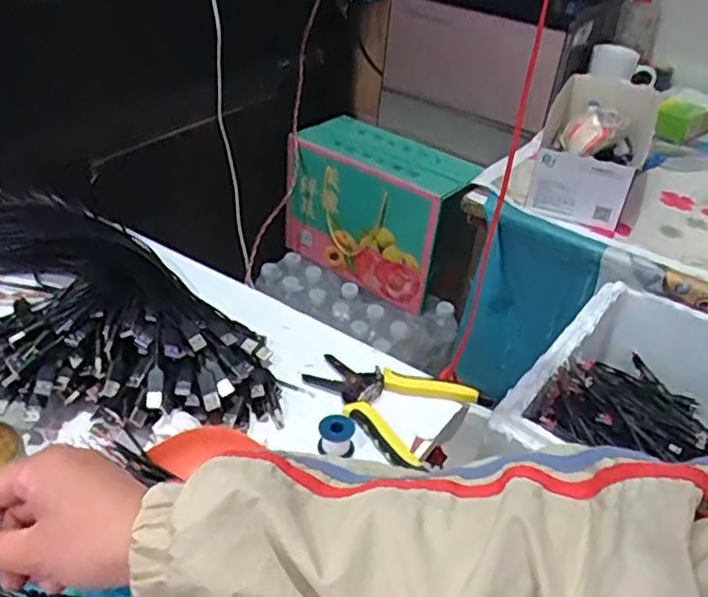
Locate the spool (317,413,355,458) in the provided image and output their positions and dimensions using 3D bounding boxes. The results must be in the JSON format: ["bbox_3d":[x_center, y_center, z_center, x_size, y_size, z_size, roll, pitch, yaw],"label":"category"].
[{"bbox_3d":[-0.014,0.116,0.573,0.030,0.028,0.025,4,36,-4],"label":"spool"}]

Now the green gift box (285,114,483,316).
[{"bbox_3d":[0.051,-0.161,1.258,0.330,0.237,0.156,28,41,26],"label":"green gift box"}]

